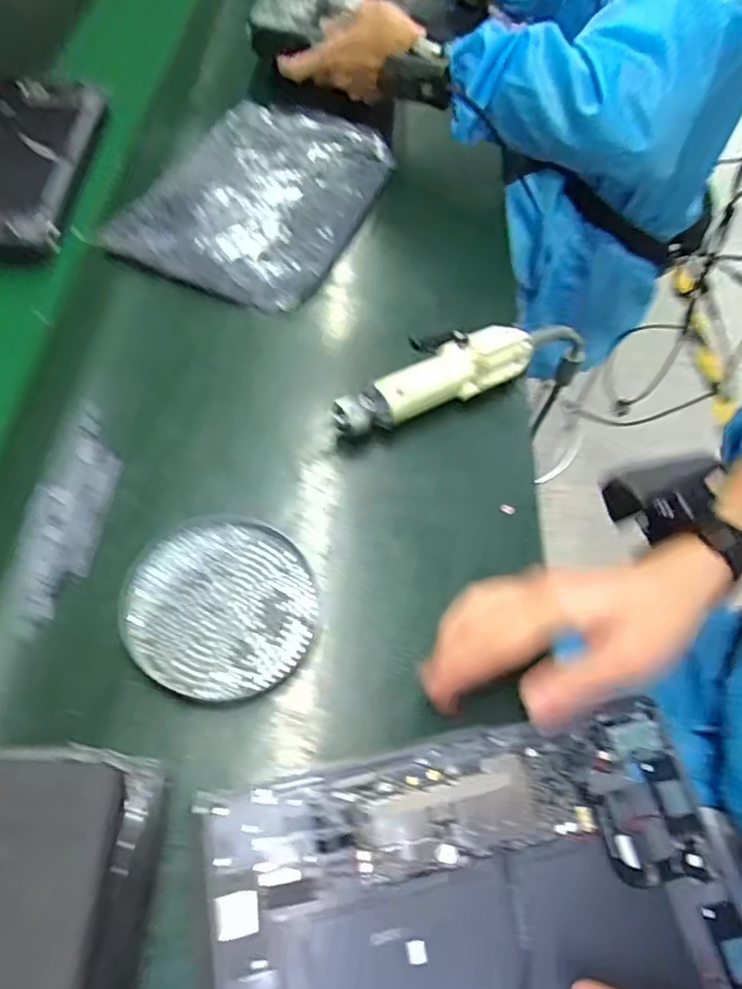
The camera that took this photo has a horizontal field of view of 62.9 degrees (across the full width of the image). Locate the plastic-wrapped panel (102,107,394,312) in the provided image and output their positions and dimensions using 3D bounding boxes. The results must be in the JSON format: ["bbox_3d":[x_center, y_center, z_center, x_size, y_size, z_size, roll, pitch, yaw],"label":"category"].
[{"bbox_3d":[-0.099,-0.291,0.575,0.179,0.044,0.273,20,60,8],"label":"plastic-wrapped panel"}]

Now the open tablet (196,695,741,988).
[{"bbox_3d":[0.054,0.206,0.297,0.258,0.019,0.160,-9,61,-9],"label":"open tablet"}]

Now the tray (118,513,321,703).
[{"bbox_3d":[-0.092,0.067,0.378,0.114,0.019,0.111,2,59,-3],"label":"tray"}]

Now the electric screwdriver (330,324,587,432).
[{"bbox_3d":[0.048,-0.094,0.482,0.175,0.036,0.050,-23,64,-16],"label":"electric screwdriver"}]

